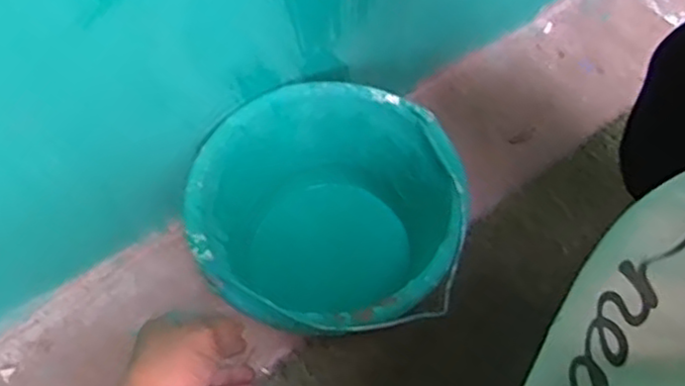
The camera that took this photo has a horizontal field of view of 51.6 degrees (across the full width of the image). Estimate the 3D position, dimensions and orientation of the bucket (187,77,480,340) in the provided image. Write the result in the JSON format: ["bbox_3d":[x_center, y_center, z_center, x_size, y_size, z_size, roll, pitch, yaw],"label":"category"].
[{"bbox_3d":[-0.014,0.043,0.690,0.231,0.180,0.243,0,62,0],"label":"bucket"}]

